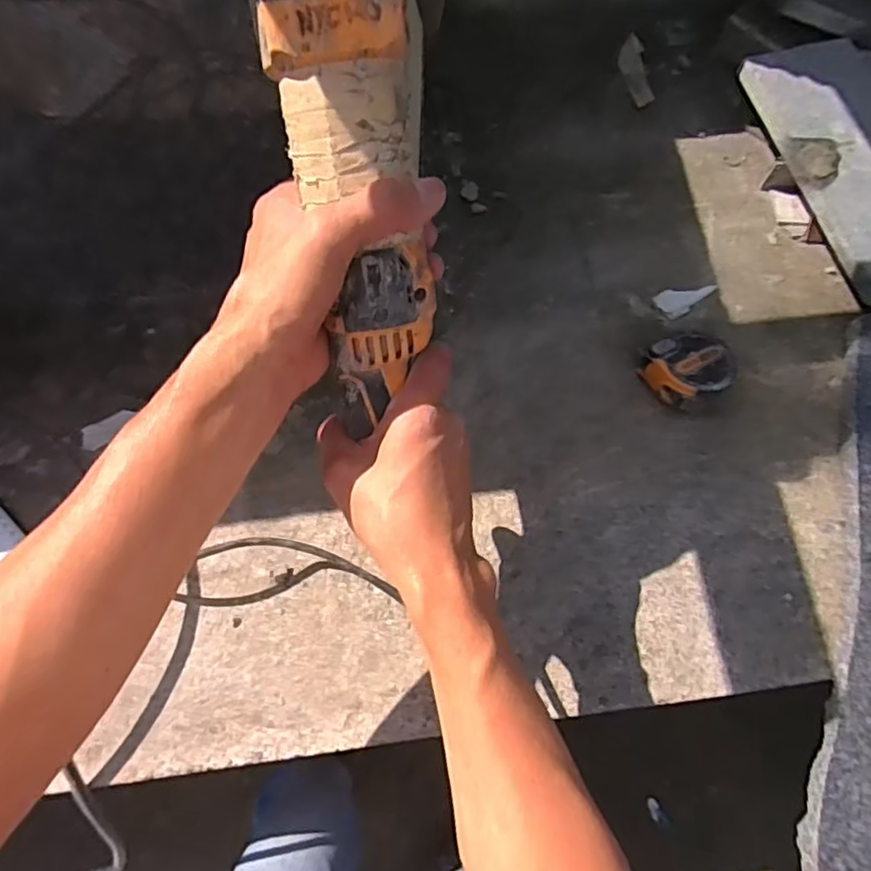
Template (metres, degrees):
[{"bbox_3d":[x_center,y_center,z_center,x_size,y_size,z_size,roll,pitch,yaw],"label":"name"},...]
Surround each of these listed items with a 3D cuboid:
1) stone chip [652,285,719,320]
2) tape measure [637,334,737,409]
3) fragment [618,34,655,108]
[{"bbox_3d":[0.250,-0.140,0.618,0.068,0.006,0.030,-30,74,-14],"label":"stone chip"},{"bbox_3d":[0.229,-0.057,0.568,0.066,0.043,0.065,1,69,-3],"label":"tape measure"},{"bbox_3d":[0.235,-0.430,0.731,0.032,0.013,0.099,-5,69,-6],"label":"fragment"}]

